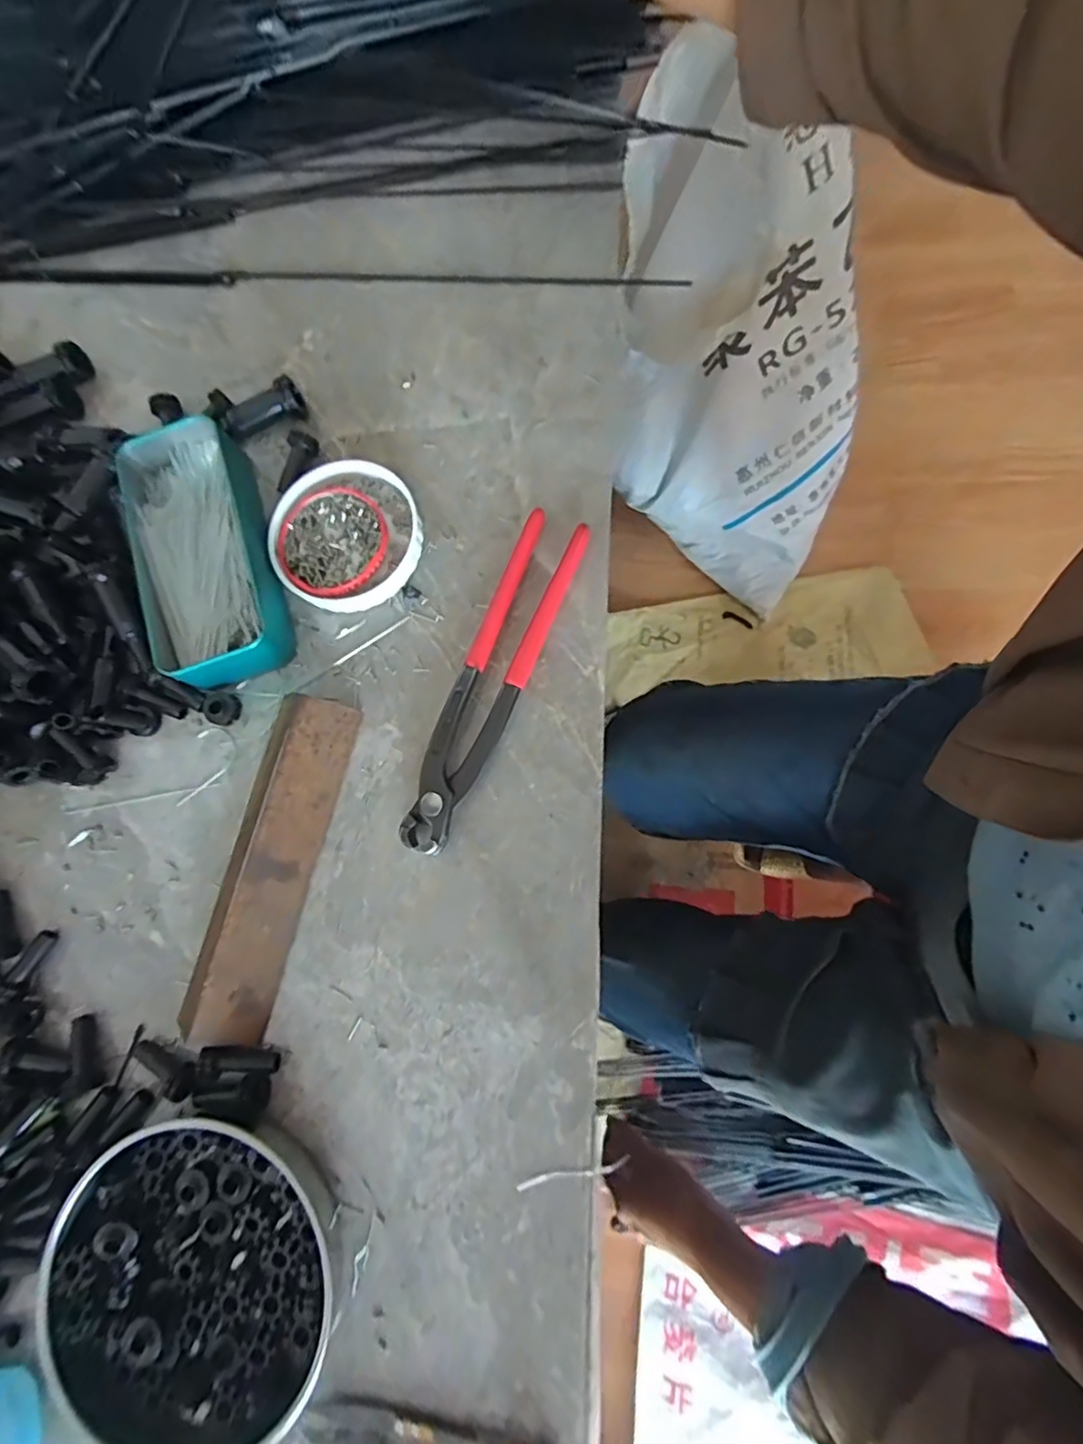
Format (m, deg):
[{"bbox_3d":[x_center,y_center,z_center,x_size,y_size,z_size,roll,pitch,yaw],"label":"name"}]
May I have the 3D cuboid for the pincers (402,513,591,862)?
[{"bbox_3d":[-0.027,-0.023,0.351,0.036,0.022,0.196,21,82,11],"label":"pincers"}]

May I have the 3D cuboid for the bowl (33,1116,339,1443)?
[{"bbox_3d":[-0.164,0.260,0.292,0.134,0.024,0.135,-1,79,7],"label":"bowl"}]

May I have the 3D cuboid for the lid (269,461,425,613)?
[{"bbox_3d":[-0.116,-0.110,0.371,0.087,0.015,0.085,-1,79,7],"label":"lid"}]

